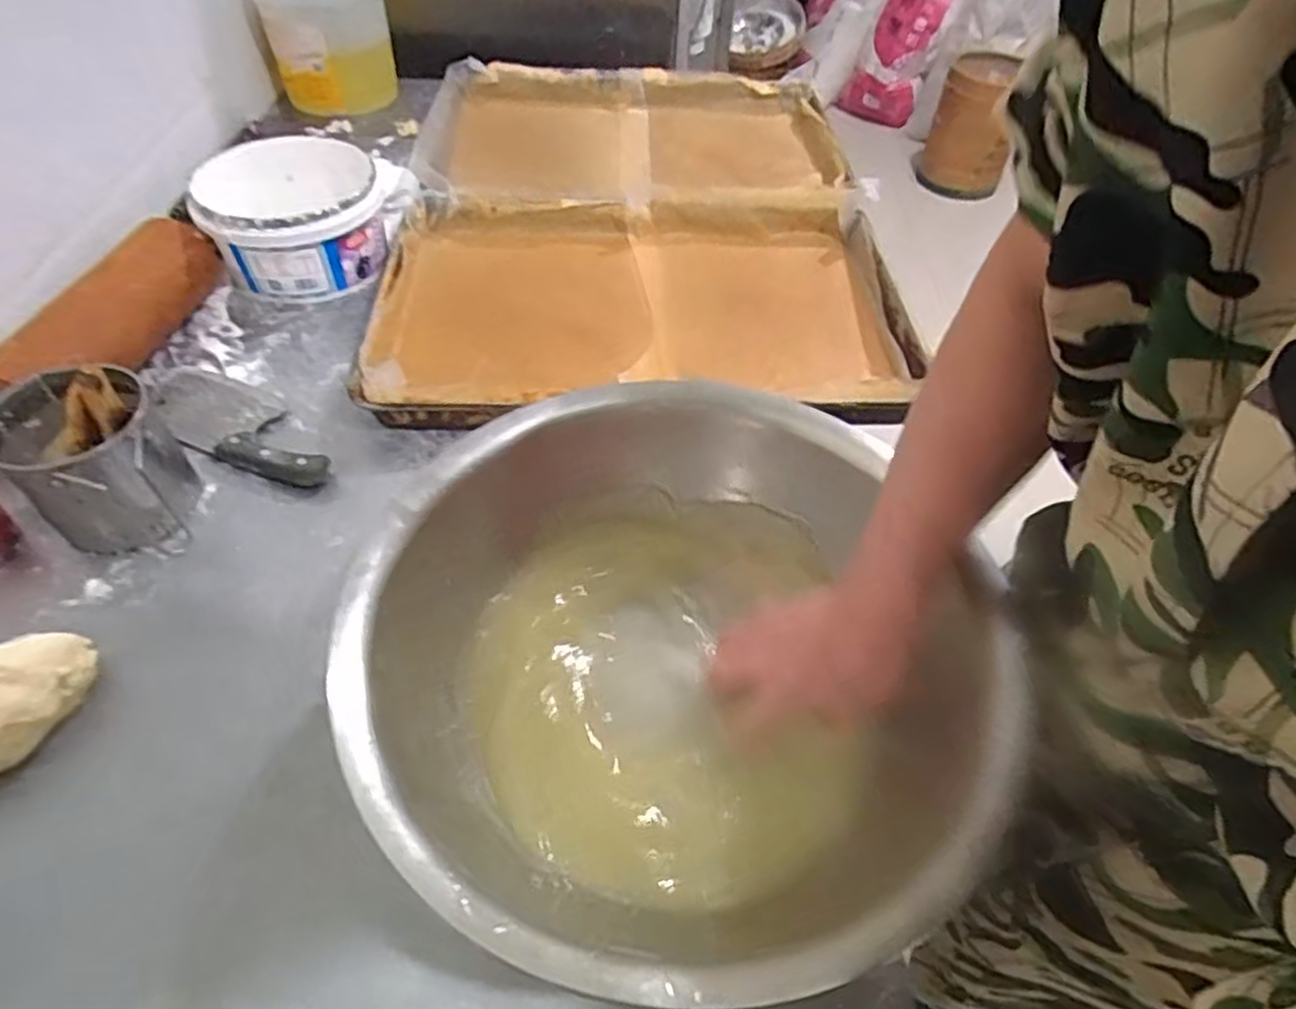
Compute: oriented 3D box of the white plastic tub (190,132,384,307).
[{"bbox_3d":[-0.429,-0.349,0.891,0.197,0.123,0.195,1,52,-1],"label":"white plastic tub"}]

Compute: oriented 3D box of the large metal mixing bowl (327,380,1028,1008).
[{"bbox_3d":[0.012,0.107,0.518,0.374,0.134,0.407,1,52,-1],"label":"large metal mixing bowl"}]

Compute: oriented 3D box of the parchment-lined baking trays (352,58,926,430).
[{"bbox_3d":[-0.011,-0.380,1.003,0.596,0.103,0.790,1,51,-3],"label":"parchment-lined baking trays"}]

